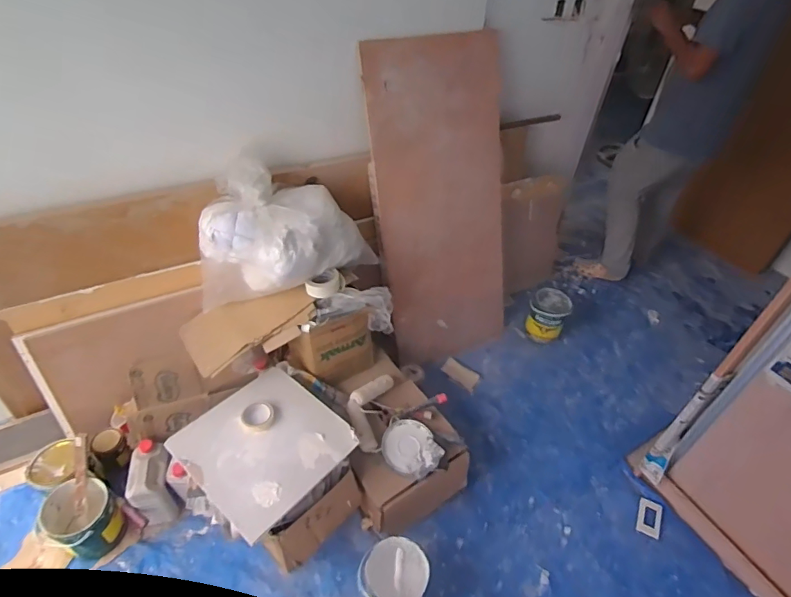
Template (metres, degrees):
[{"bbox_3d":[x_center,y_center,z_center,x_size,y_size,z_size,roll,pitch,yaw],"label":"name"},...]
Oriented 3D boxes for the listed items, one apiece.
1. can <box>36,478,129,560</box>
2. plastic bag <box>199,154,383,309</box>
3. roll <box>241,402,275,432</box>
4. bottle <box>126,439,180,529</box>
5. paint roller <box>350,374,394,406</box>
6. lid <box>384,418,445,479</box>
[{"bbox_3d":[-0.920,0.648,1.400,0.189,0.202,0.159,16,44,12],"label":"can"},{"bbox_3d":[-0.371,-0.182,1.560,0.485,0.397,0.347,15,44,12],"label":"plastic bag"},{"bbox_3d":[-0.407,0.352,1.414,0.093,0.022,0.094,3,43,-2],"label":"roll"},{"bbox_3d":[-0.746,0.593,1.475,0.114,0.237,0.191,-5,43,-10],"label":"bottle"},{"bbox_3d":[-0.075,0.310,1.632,0.184,0.049,0.059,-29,52,-31],"label":"paint roller"},{"bbox_3d":[0.045,0.469,1.497,0.158,0.025,0.189,-31,57,-9],"label":"lid"}]

